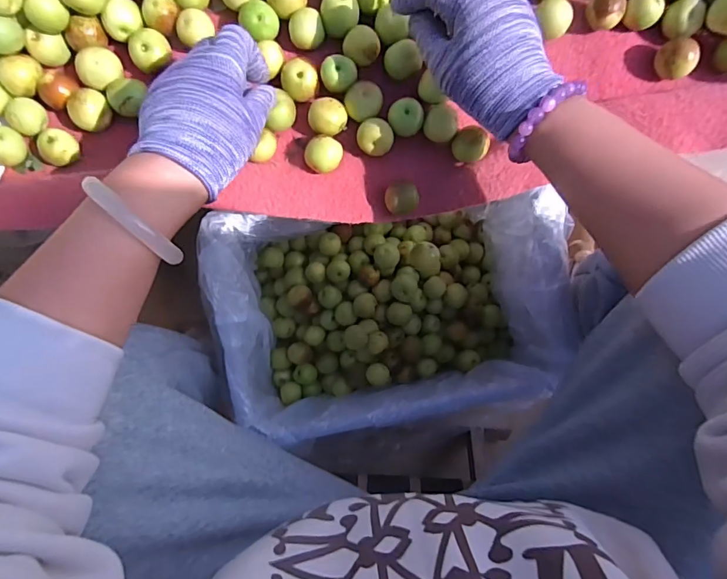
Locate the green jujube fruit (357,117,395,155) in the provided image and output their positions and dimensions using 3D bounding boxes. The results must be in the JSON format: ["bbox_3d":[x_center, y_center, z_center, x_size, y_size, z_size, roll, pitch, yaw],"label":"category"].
[{"bbox_3d":[0.010,-0.132,0.405,0.031,0.030,0.030,0,90,-2],"label":"green jujube fruit"}]

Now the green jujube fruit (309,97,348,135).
[{"bbox_3d":[-0.031,-0.149,0.404,0.033,0.024,0.028,-1,90,-2],"label":"green jujube fruit"}]

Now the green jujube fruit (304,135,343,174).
[{"bbox_3d":[-0.035,-0.118,0.408,0.032,0.028,0.029,-29,91,-1],"label":"green jujube fruit"}]

